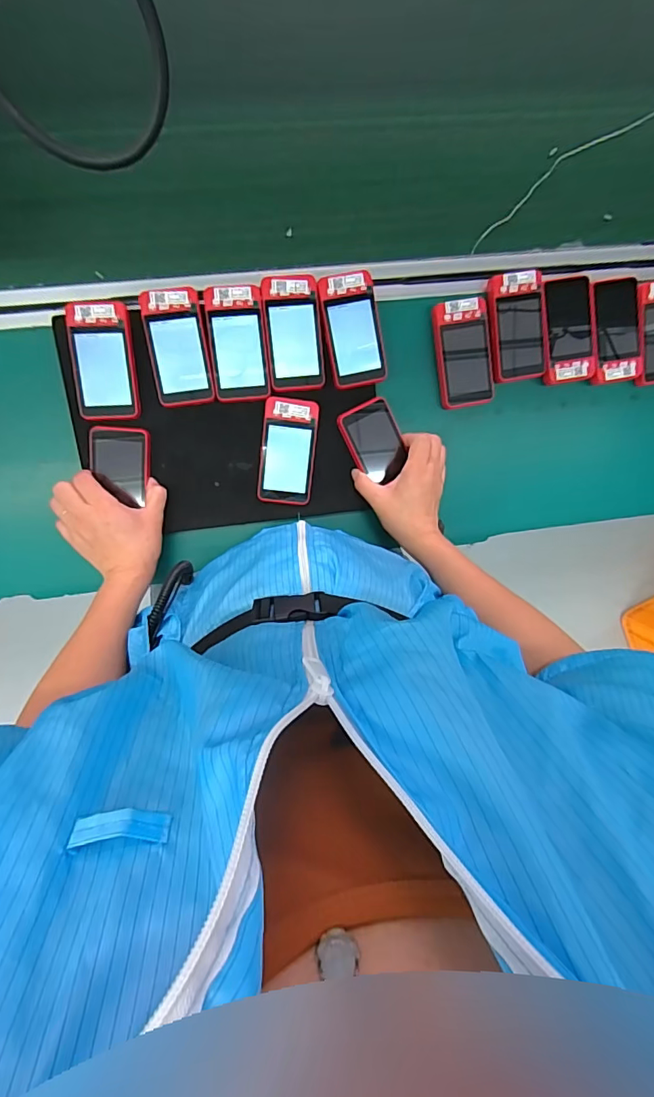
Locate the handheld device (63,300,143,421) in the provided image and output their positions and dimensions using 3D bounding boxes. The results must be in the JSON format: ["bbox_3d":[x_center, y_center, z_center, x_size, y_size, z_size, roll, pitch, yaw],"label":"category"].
[{"bbox_3d":[-0.243,-0.203,0.526,0.065,0.014,0.120,-3,101,-6],"label":"handheld device"}]

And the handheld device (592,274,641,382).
[{"bbox_3d":[0.355,-0.268,0.597,0.062,0.018,0.118,-10,101,-5],"label":"handheld device"}]

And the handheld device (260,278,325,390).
[{"bbox_3d":[-0.037,-0.241,0.547,0.061,0.020,0.119,-7,101,-5],"label":"handheld device"}]

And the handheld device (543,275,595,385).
[{"bbox_3d":[0.294,-0.267,0.594,0.062,0.019,0.120,-10,101,-5],"label":"handheld device"}]

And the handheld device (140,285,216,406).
[{"bbox_3d":[-0.163,-0.220,0.534,0.062,0.015,0.118,-7,101,-5],"label":"handheld device"}]

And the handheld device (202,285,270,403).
[{"bbox_3d":[-0.099,-0.227,0.540,0.062,0.016,0.116,-6,101,-6],"label":"handheld device"}]

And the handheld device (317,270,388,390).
[{"bbox_3d":[0.030,-0.248,0.553,0.062,0.022,0.118,-13,102,-4],"label":"handheld device"}]

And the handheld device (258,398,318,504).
[{"bbox_3d":[-0.045,-0.113,0.573,0.063,0.022,0.119,5,100,-8],"label":"handheld device"}]

